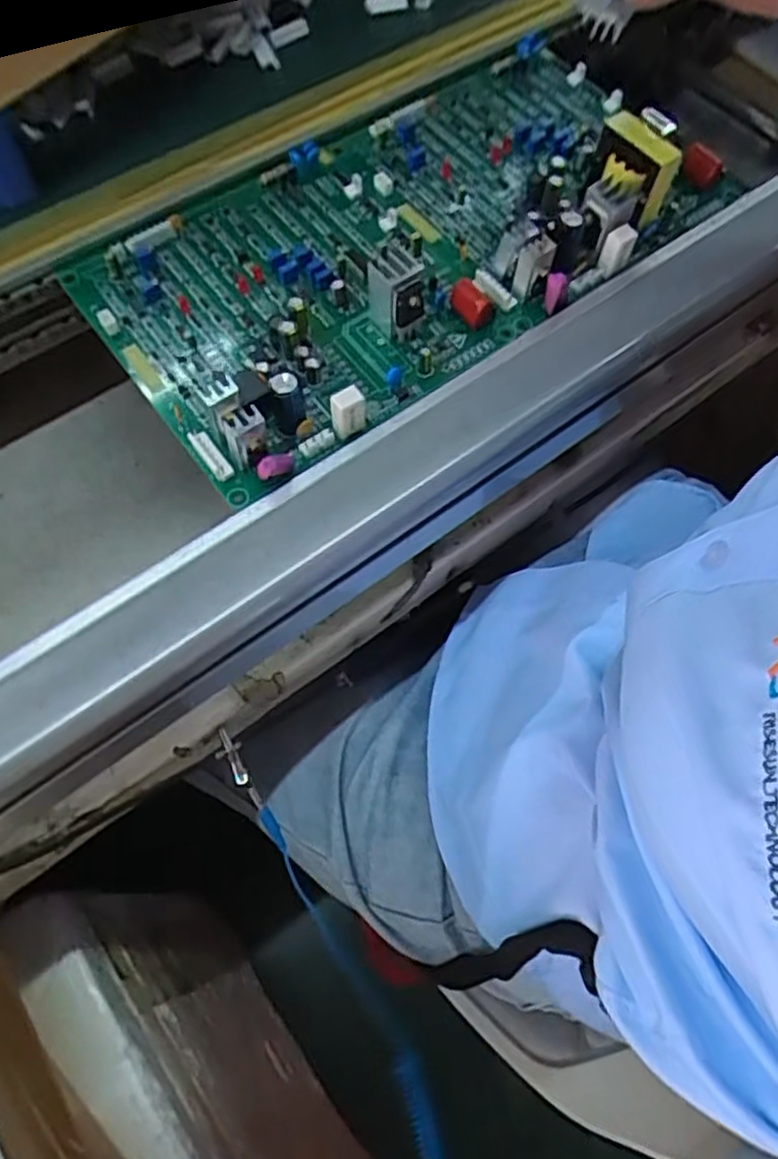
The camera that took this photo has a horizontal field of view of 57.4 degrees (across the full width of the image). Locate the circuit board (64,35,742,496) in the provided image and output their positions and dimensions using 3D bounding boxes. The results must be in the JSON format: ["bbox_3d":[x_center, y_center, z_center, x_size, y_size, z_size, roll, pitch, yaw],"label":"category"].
[{"bbox_3d":[0.015,-0.200,0.380,0.352,0.045,0.185,-35,73,-15],"label":"circuit board"}]

